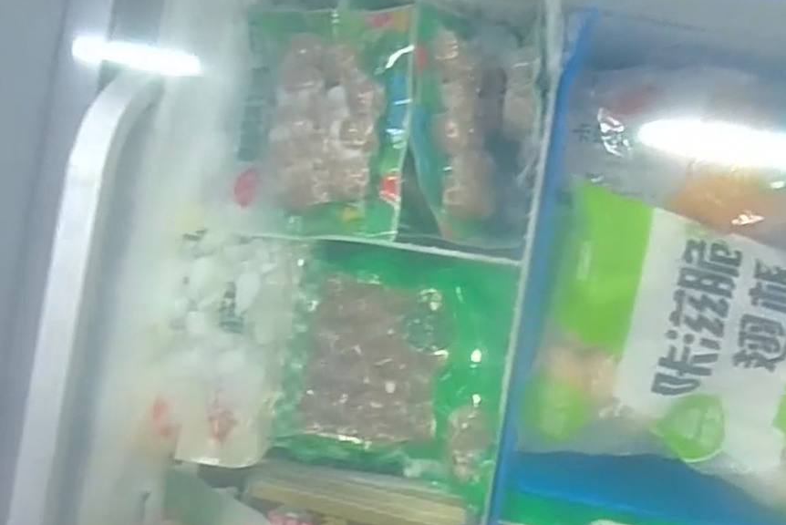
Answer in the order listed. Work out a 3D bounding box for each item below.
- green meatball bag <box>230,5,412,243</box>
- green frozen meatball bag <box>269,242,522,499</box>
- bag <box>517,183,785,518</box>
[{"bbox_3d":[-0.056,-0.118,0.564,0.140,0.057,0.199,4,87,4],"label":"green meatball bag"},{"bbox_3d":[0.003,0.083,0.569,0.175,0.056,0.184,8,88,4],"label":"green frozen meatball bag"},{"bbox_3d":[0.243,0.071,0.543,0.243,0.057,0.207,14,88,4],"label":"bag"}]

